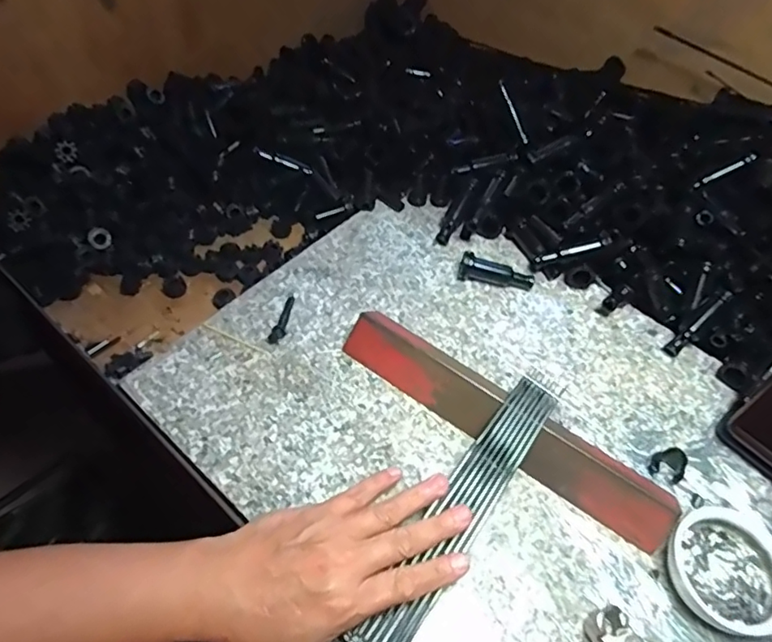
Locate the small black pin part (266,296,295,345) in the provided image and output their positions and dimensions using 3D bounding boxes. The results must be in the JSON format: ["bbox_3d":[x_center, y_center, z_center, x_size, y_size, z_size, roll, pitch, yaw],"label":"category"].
[{"bbox_3d":[-0.084,-0.002,0.451,0.013,0.008,0.049,12,55,4],"label":"small black pin part"}]

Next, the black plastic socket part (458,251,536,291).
[{"bbox_3d":[0.098,-0.042,0.489,0.066,0.019,0.016,14,53,5],"label":"black plastic socket part"}]

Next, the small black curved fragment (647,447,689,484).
[{"bbox_3d":[0.201,0.102,0.395,0.020,0.022,0.019,18,54,8],"label":"small black curved fragment"}]

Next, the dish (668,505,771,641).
[{"bbox_3d":[0.217,0.157,0.352,0.069,0.024,0.072,2,53,-3],"label":"dish"}]

